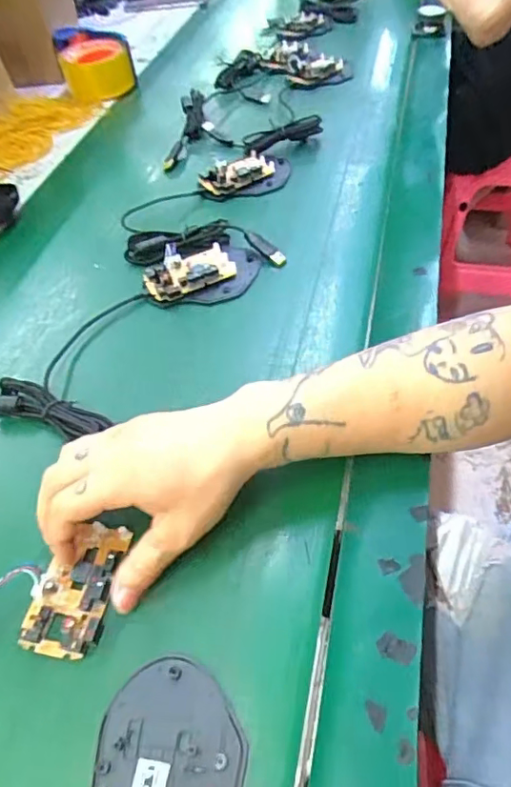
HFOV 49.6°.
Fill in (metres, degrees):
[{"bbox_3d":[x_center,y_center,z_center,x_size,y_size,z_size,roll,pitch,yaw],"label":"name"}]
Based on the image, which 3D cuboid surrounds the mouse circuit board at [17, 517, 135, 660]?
[{"bbox_3d":[-0.108,0.114,0.331,0.046,0.014,0.077,3,51,8],"label":"mouse circuit board"}]

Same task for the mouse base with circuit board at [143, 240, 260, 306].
[{"bbox_3d":[-0.048,-0.114,0.507,0.104,0.015,0.070,-13,51,-5],"label":"mouse base with circuit board"}]

